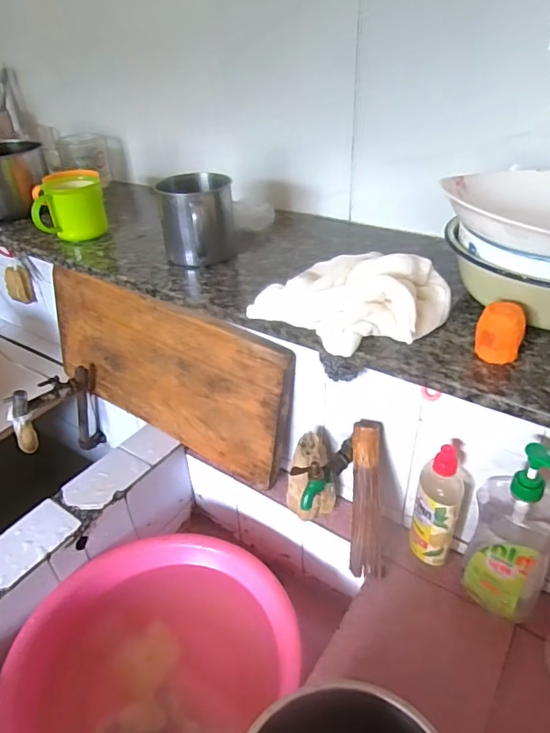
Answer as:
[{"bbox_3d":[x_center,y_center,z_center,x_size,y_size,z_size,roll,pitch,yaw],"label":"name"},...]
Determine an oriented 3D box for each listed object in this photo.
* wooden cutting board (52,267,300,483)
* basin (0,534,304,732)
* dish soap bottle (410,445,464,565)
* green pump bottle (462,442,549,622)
[{"bbox_3d":[-0.223,0.005,0.945,0.560,0.282,0.033,20,30,29],"label":"wooden cutting board"},{"bbox_3d":[-0.191,0.461,0.773,0.353,0.166,0.388,-2,35,1],"label":"basin"},{"bbox_3d":[0.231,0.195,0.710,0.065,0.187,0.064,13,38,22],"label":"dish soap bottle"},{"bbox_3d":[0.312,0.212,0.645,0.106,0.270,0.083,21,42,30],"label":"green pump bottle"}]

